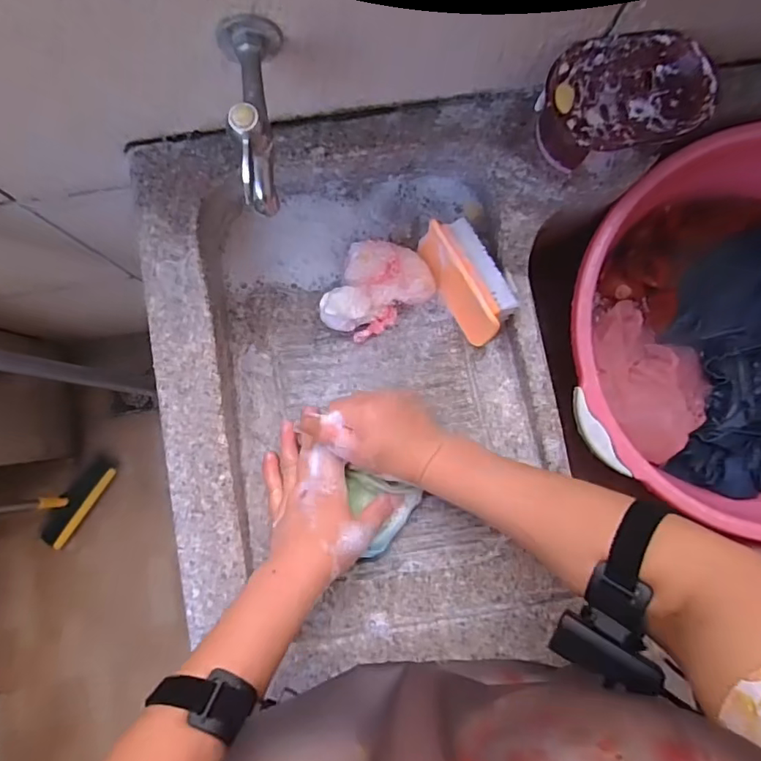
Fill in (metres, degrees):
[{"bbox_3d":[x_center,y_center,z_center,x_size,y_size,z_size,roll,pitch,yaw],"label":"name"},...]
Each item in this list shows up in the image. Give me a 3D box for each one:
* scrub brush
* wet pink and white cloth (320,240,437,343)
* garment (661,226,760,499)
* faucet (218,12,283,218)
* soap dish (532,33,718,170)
[{"bbox_3d":[0.093,-0.109,0.554,0.050,0.071,0.131,-28,86,-5],"label":"scrub brush"},{"bbox_3d":[0.001,-0.095,0.558,0.098,0.057,0.112,23,84,0],"label":"wet pink and white cloth"},{"bbox_3d":[0.458,-0.022,0.619,0.210,0.054,0.303,-6,85,-3],"label":"garment"},{"bbox_3d":[-0.087,-0.194,0.378,0.042,0.068,0.148,-9,85,-3],"label":"faucet"},{"bbox_3d":[0.226,-0.260,0.493,0.148,0.064,0.098,-15,85,-4],"label":"soap dish"}]

